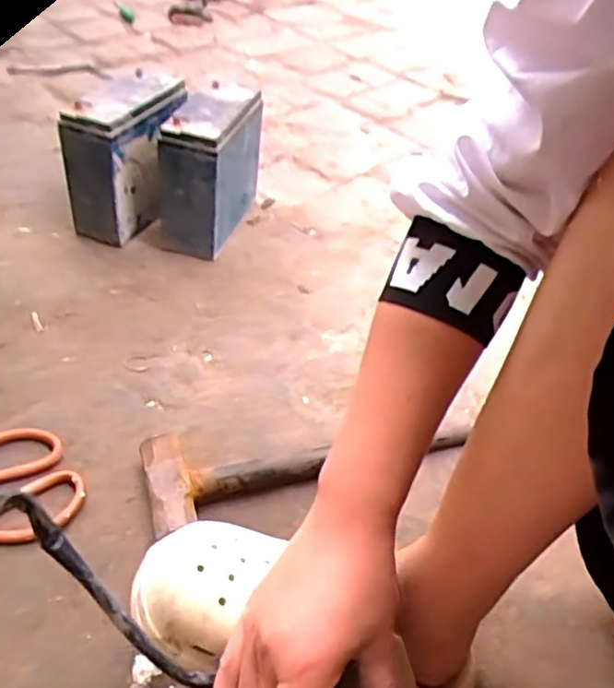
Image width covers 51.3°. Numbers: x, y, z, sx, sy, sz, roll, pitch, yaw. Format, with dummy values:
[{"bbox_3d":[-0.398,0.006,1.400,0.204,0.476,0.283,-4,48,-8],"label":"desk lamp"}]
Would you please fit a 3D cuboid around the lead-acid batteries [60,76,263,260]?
[{"bbox_3d":[-0.189,-0.243,0.853,0.201,0.172,0.185,15,43,8],"label":"lead-acid batteries"}]

